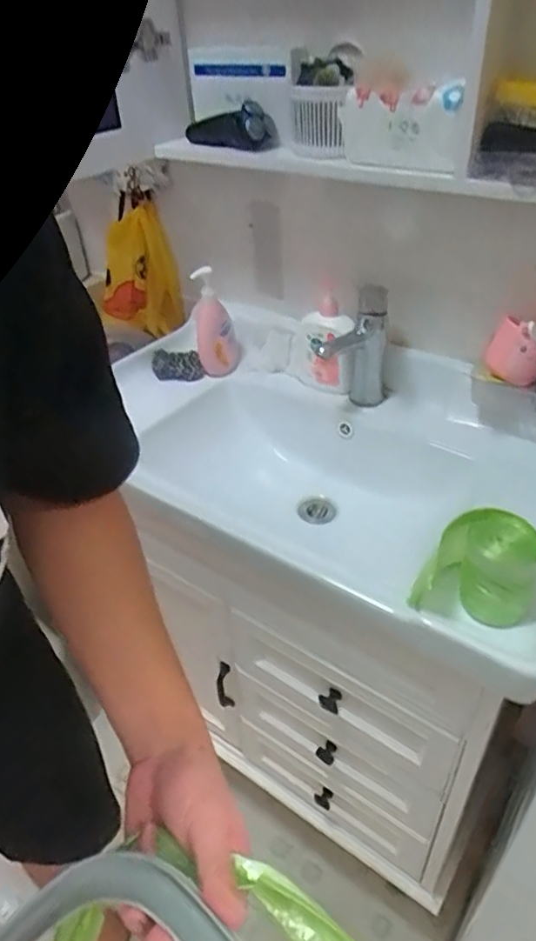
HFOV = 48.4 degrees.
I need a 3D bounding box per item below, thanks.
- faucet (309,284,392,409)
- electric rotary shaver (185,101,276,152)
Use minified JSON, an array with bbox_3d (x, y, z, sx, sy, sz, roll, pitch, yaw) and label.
[{"bbox_3d":[0.137,-0.184,0.943,0.132,0.192,0.074,-14,39,-11],"label":"faucet"},{"bbox_3d":[-0.059,-0.513,0.884,0.161,0.053,0.048,28,49,35],"label":"electric rotary shaver"}]

